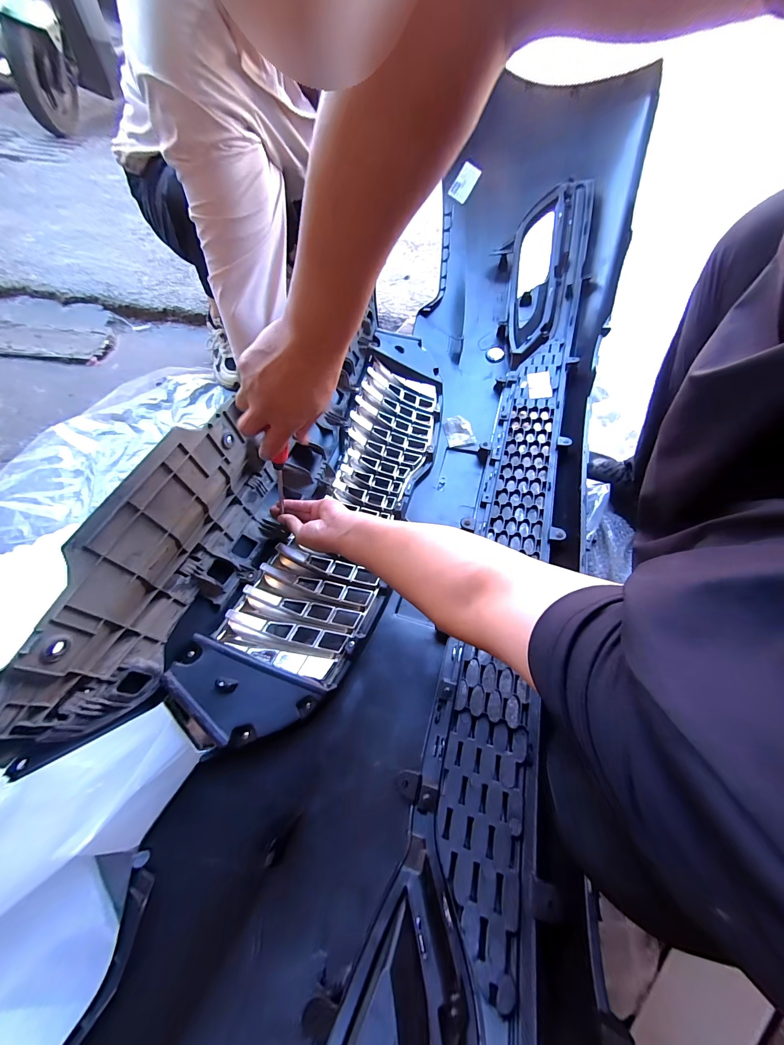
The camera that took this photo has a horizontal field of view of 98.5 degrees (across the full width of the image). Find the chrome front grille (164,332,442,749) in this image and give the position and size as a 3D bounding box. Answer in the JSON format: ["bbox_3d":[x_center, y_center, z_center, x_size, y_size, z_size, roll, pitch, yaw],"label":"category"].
[{"bbox_3d":[-0.077,-0.066,0.621,0.222,0.098,0.791,17,59,5],"label":"chrome front grille"}]

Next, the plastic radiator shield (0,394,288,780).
[{"bbox_3d":[-0.266,0.056,0.421,0.073,0.215,0.411,22,62,8],"label":"plastic radiator shield"}]

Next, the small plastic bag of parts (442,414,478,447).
[{"bbox_3d":[0.152,-0.208,0.776,0.059,0.012,0.078,-19,71,8],"label":"small plastic bag of parts"}]

